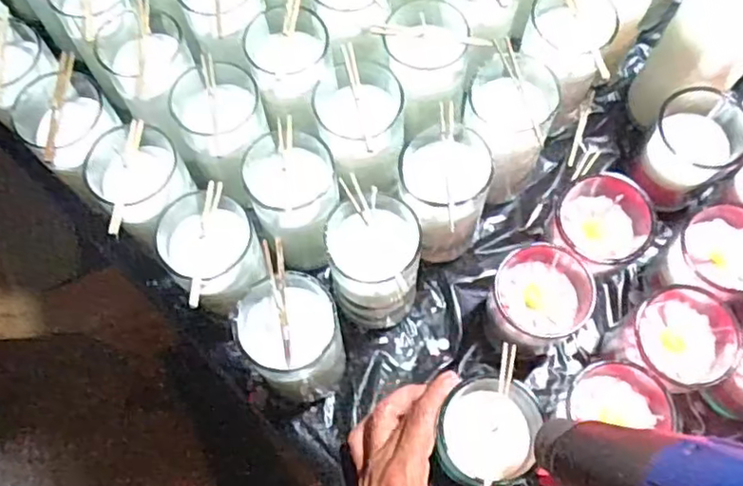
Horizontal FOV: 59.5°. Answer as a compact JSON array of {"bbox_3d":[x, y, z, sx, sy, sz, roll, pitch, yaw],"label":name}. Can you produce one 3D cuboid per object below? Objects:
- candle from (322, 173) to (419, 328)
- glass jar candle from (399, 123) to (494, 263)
[{"bbox_3d":[0.003,0.020,0.497,0.065,0.134,0.079,7,70,4],"label":"candle"},{"bbox_3d":[0.056,-0.034,0.512,0.065,0.120,0.061,-5,69,-1],"label":"glass jar candle"}]

